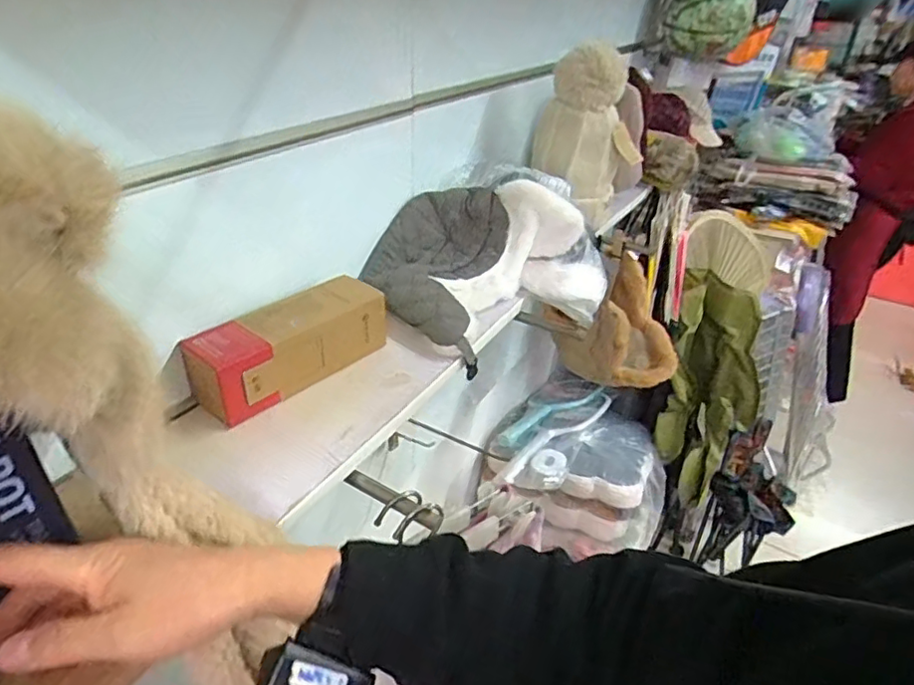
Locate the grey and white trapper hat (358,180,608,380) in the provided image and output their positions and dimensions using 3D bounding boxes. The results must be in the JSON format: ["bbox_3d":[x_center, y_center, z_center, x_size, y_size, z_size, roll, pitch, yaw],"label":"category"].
[{"bbox_3d":[0.043,-0.124,0.873,0.283,0.146,0.339,22,37,28],"label":"grey and white trapper hat"}]

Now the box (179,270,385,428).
[{"bbox_3d":[-0.186,0.001,0.688,0.079,0.073,0.229,24,38,30],"label":"box"}]

